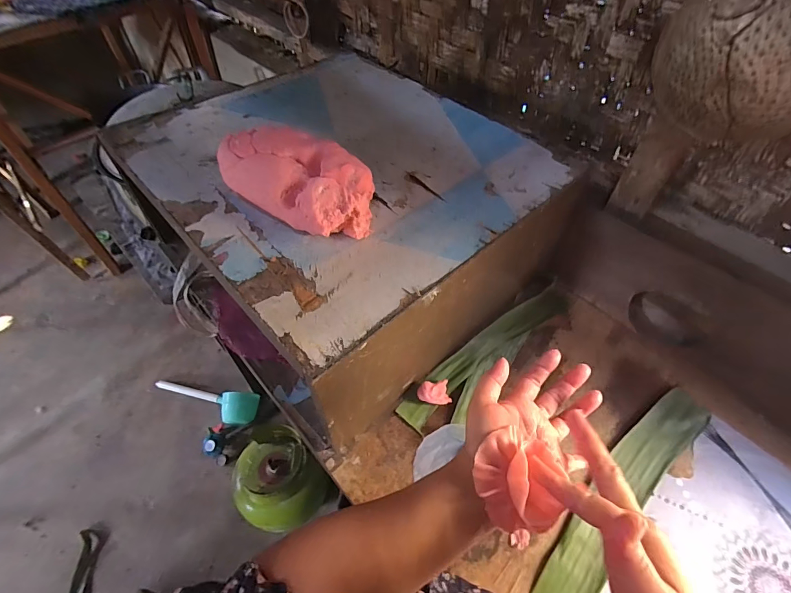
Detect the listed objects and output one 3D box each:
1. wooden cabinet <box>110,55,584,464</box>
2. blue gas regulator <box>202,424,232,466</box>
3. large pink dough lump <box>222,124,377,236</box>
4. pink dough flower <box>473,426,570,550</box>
[{"bbox_3d":[-0.094,-0.139,0.692,0.520,0.253,0.575,-35,60,-25],"label":"wooden cabinet"},{"bbox_3d":[-0.593,0.483,1.294,0.069,0.077,0.132,1,52,-1],"label":"blue gas regulator"},{"bbox_3d":[-0.121,-0.143,0.494,0.192,0.088,0.111,31,58,21],"label":"large pink dough lump"},{"bbox_3d":[0.092,0.139,0.290,0.061,0.032,0.068,-35,61,-25],"label":"pink dough flower"}]

